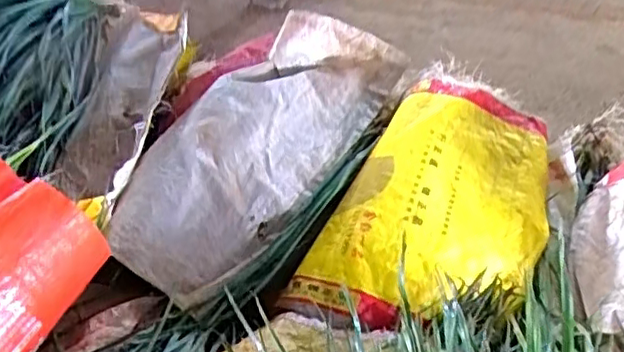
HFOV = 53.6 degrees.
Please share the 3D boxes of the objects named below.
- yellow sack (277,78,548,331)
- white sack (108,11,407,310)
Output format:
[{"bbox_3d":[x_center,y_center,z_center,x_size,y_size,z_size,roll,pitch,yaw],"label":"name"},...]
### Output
[{"bbox_3d":[0.183,0.034,0.859,0.272,0.076,0.484,17,47,21],"label":"yellow sack"},{"bbox_3d":[-0.064,-0.066,0.905,0.228,0.104,0.584,20,48,24],"label":"white sack"}]

